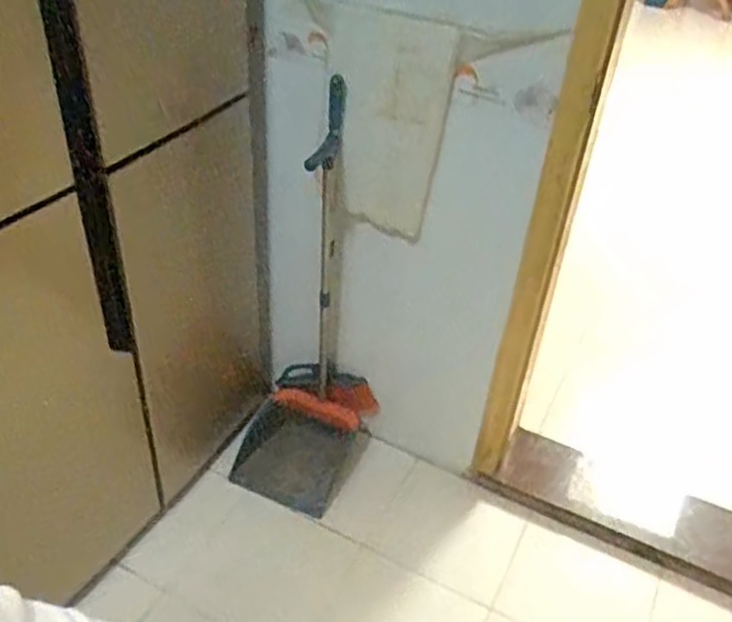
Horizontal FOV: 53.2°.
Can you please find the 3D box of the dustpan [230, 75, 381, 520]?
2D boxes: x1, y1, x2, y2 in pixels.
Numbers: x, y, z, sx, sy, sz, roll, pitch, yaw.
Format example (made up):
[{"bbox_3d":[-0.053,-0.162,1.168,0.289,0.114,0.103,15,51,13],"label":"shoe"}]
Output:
[{"bbox_3d":[-0.120,0.029,1.496,0.237,0.899,0.291,22,41,21],"label":"dustpan"}]

